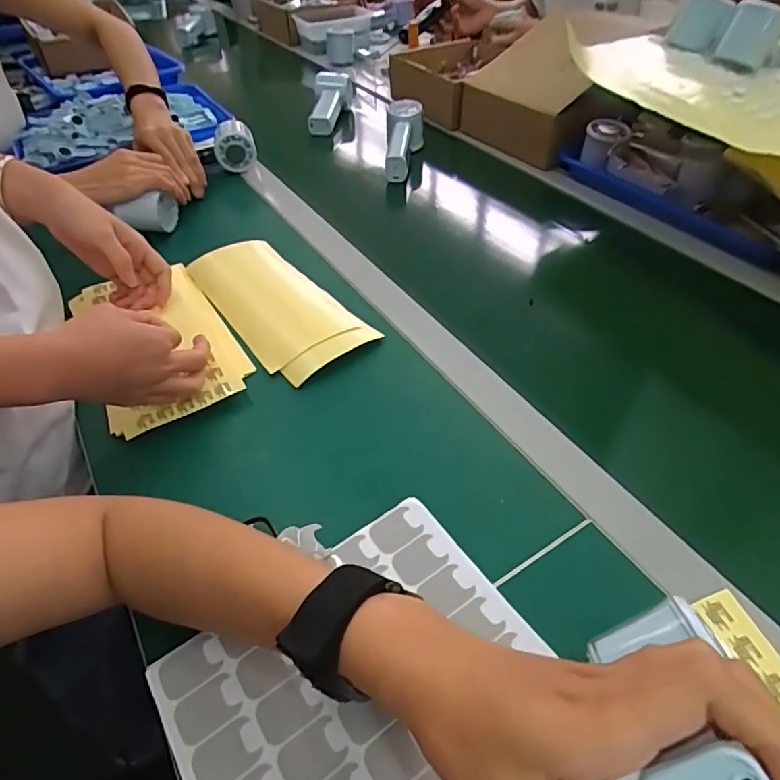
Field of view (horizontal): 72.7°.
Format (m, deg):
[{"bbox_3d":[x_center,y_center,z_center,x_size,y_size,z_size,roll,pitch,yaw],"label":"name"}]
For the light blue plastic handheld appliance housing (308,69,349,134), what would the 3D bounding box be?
[{"bbox_3d":[-0.110,-0.493,0.919,0.052,0.076,0.139,12,47,12],"label":"light blue plastic handheld appliance housing"}]

